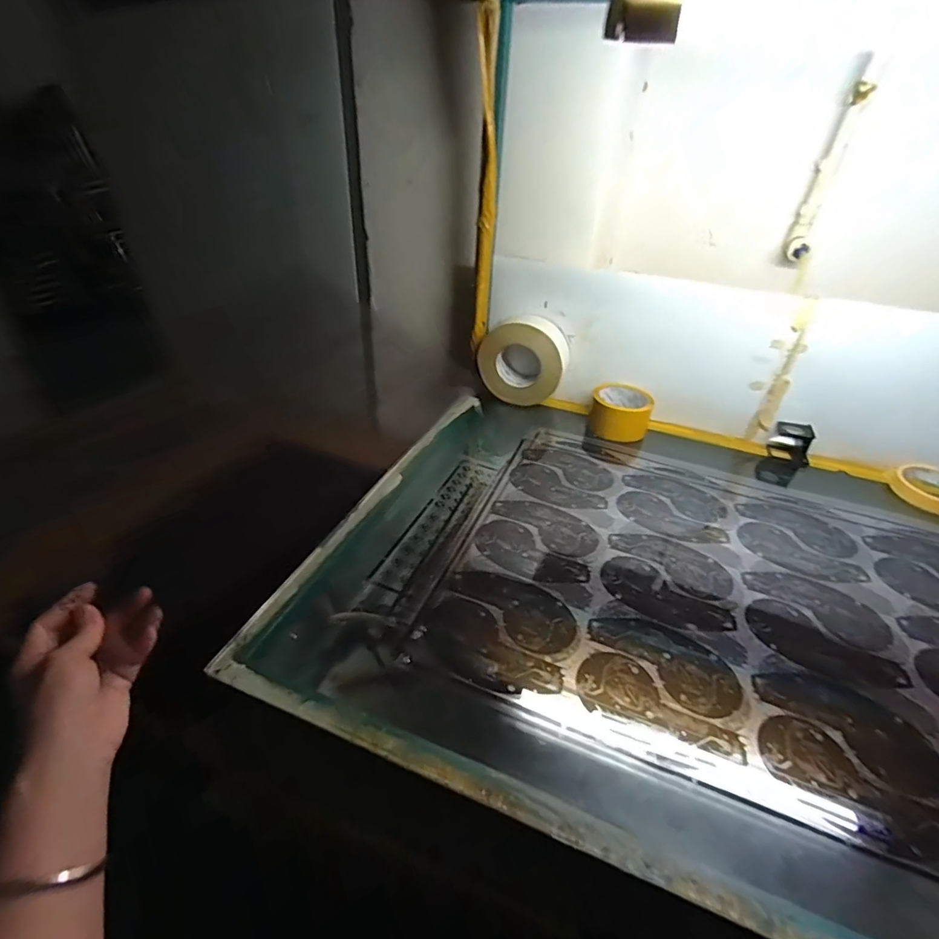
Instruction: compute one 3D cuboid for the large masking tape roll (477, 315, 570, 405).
[{"bbox_3d":[0.091,-0.185,0.797,0.140,0.127,0.062,17,37,19],"label":"large masking tape roll"}]

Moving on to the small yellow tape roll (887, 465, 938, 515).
[{"bbox_3d":[0.641,0.025,0.656,0.075,0.028,0.094,-21,41,-31],"label":"small yellow tape roll"}]

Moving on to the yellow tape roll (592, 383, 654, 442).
[{"bbox_3d":[0.244,-0.095,0.760,0.090,0.056,0.080,16,36,18],"label":"yellow tape roll"}]

